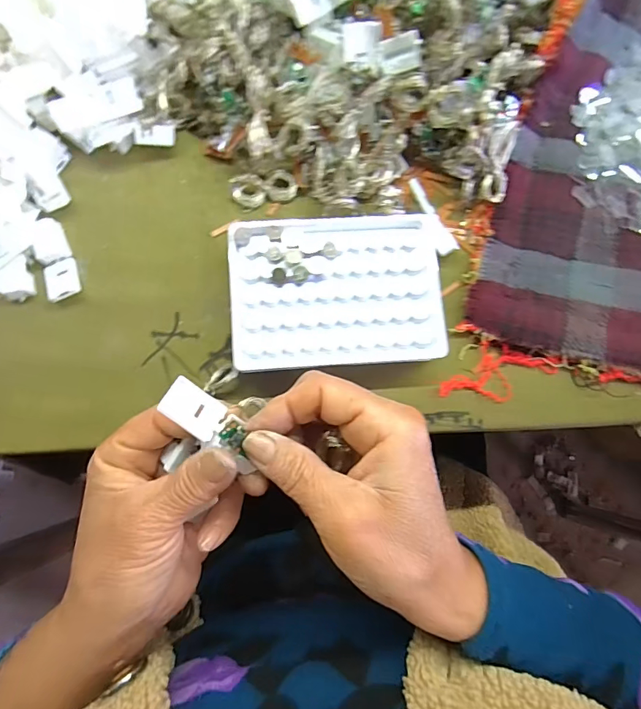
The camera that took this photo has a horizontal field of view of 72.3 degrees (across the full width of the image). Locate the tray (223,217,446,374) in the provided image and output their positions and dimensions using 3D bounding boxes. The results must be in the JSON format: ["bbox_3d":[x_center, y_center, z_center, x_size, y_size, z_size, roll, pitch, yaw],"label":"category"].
[{"bbox_3d":[0.011,-0.040,0.285,0.131,0.029,0.096,-3,80,-4],"label":"tray"}]

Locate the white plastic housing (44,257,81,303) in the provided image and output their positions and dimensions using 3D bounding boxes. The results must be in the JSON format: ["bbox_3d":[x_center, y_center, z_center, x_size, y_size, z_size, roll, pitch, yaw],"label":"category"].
[{"bbox_3d":[-0.168,-0.049,0.286,0.020,0.008,0.028,-17,82,-6],"label":"white plastic housing"}]

